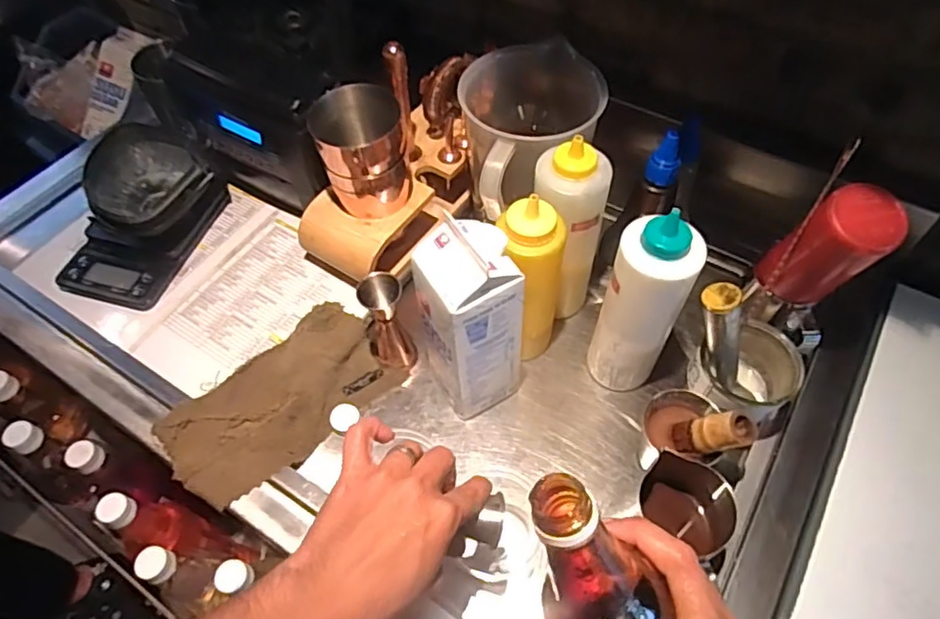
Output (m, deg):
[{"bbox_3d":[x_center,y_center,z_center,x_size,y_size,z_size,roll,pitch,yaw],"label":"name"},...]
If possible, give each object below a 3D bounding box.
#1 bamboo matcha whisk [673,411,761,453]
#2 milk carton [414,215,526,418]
[{"bbox_3d":[0.207,0.107,0.516,0.026,0.073,0.029,34,54,-23],"label":"bamboo matcha whisk"},{"bbox_3d":[-0.002,0.015,0.559,0.077,0.212,0.085,-38,63,-22],"label":"milk carton"}]

